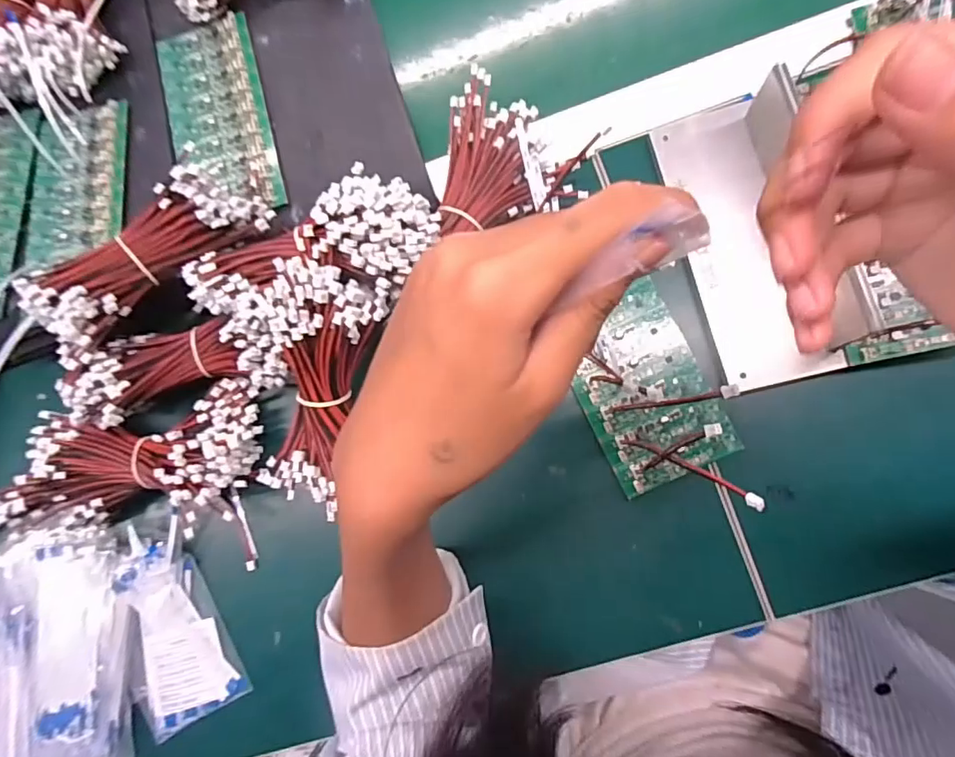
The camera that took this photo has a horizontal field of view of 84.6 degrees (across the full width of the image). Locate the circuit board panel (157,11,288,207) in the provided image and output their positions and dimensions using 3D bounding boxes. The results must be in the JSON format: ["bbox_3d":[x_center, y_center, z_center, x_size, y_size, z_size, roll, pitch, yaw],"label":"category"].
[{"bbox_3d":[-0.219,-0.219,0.442,0.085,0.009,0.195,-17,77,4],"label":"circuit board panel"}]

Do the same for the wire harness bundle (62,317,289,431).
[{"bbox_3d":[-0.220,-0.007,0.379,0.161,0.045,0.069,-12,79,5],"label":"wire harness bundle"}]

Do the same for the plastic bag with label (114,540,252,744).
[{"bbox_3d":[-0.228,0.190,0.392,0.078,0.016,0.127,-29,78,4],"label":"plastic bag with label"}]

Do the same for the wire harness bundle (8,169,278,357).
[{"bbox_3d":[-0.232,-0.094,0.372,0.174,0.065,0.067,-41,82,-15],"label":"wire harness bundle"}]

